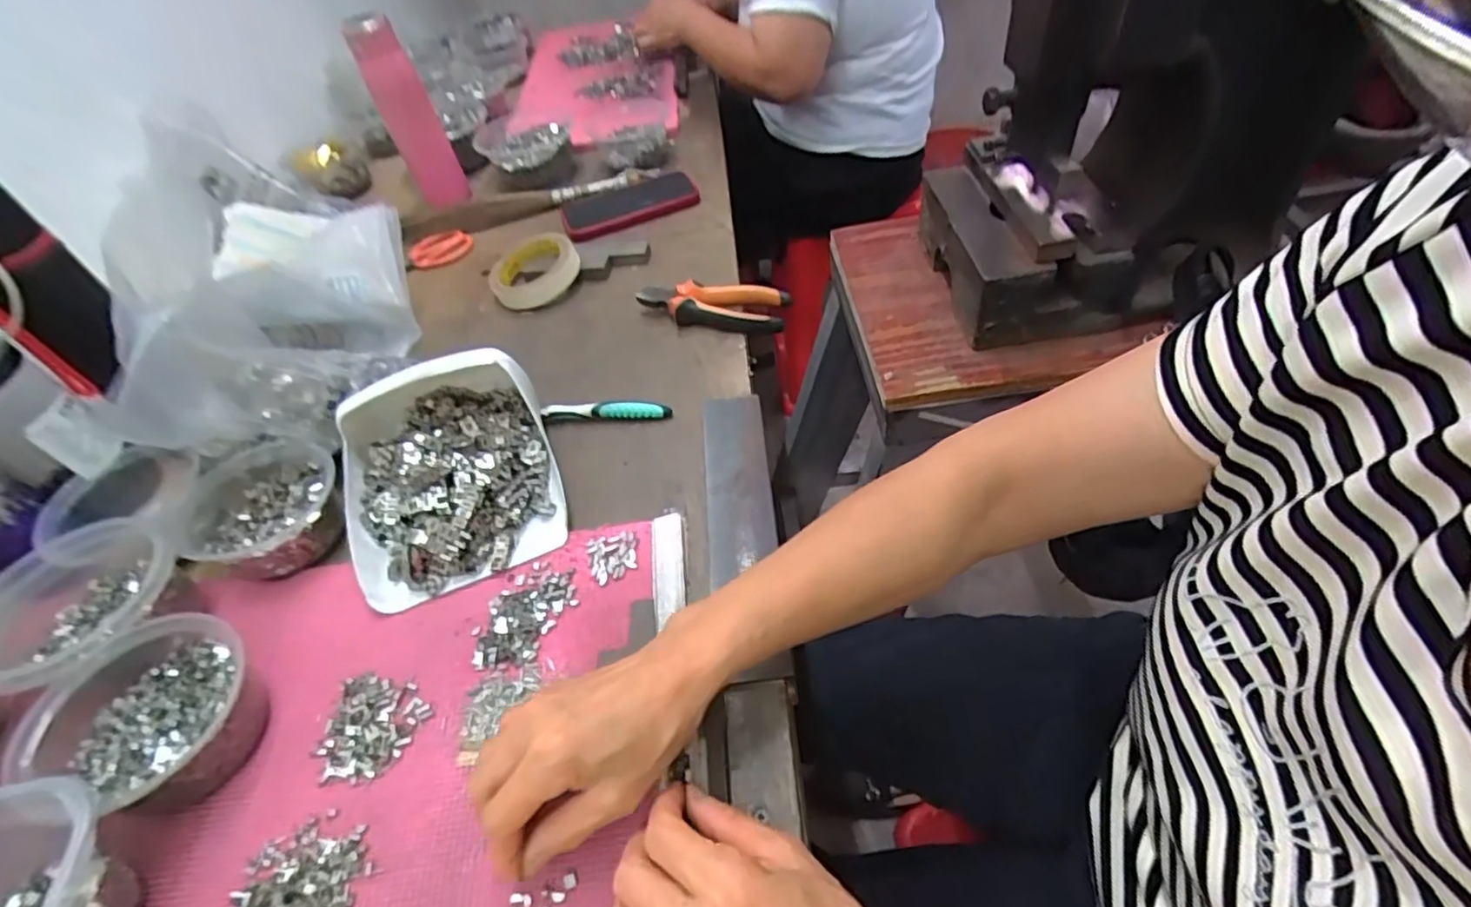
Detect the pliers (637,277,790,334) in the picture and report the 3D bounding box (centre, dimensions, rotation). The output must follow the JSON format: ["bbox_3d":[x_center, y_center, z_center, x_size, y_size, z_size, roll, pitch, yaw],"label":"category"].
[{"bbox_3d":[-0.024,-0.144,0.641,0.148,0.028,0.053,6,50,16],"label":"pliers"}]

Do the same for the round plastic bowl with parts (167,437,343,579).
[{"bbox_3d":[-0.360,0.041,0.499,0.104,0.047,0.109,-5,48,6],"label":"round plastic bowl with parts"}]

